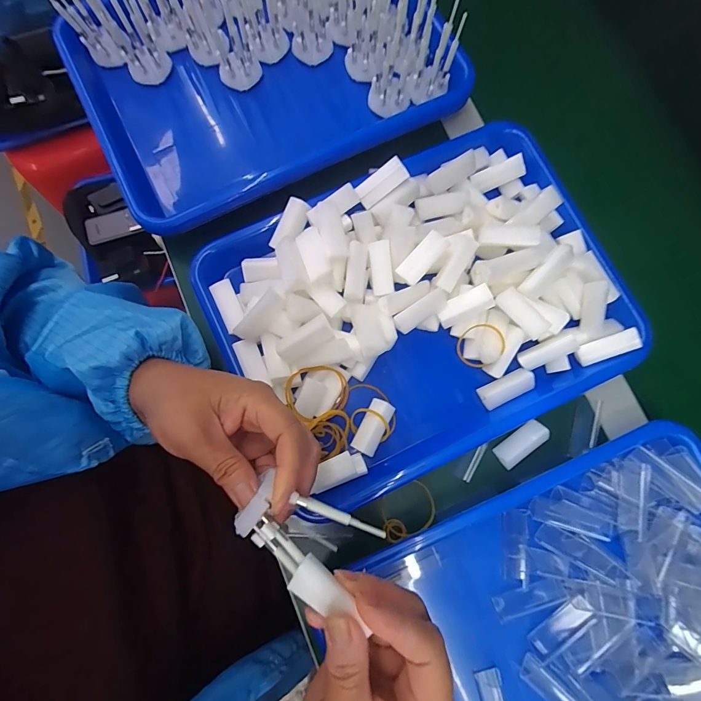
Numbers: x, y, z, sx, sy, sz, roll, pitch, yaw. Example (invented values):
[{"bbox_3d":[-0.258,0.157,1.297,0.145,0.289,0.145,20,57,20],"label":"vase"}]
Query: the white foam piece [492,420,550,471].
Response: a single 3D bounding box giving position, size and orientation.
[{"bbox_3d":[0.145,0.080,0.305,0.047,0.010,0.021,-42,83,7],"label":"white foam piece"}]

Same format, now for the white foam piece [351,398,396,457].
[{"bbox_3d":[0.019,0.064,0.302,0.020,0.017,0.046,27,80,4],"label":"white foam piece"}]

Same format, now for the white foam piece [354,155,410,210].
[{"bbox_3d":[0.026,-0.142,0.307,0.045,0.009,0.020,-36,82,10],"label":"white foam piece"}]

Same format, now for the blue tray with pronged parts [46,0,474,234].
[{"bbox_3d":[-0.080,-0.266,0.324,0.321,0.075,0.227,-27,81,-6],"label":"blue tray with pronged parts"}]

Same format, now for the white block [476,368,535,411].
[{"bbox_3d":[0.134,0.033,0.310,0.046,0.016,0.020,-25,81,-5],"label":"white block"}]

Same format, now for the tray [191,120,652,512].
[{"bbox_3d":[0.058,-0.038,0.305,0.320,0.053,0.247,-27,81,-6],"label":"tray"}]

